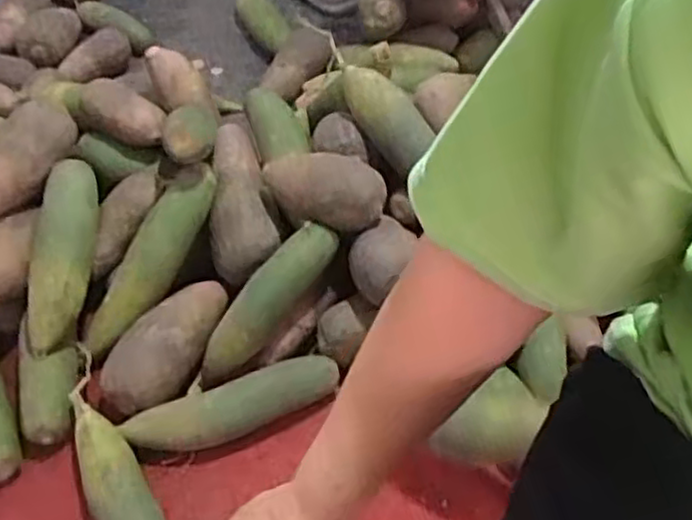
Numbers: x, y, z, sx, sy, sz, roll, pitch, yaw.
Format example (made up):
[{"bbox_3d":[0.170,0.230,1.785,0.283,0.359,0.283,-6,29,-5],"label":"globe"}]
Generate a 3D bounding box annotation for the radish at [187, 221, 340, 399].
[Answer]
[{"bbox_3d":[-0.089,0.047,0.735,0.044,0.055,0.207,38,88,29],"label":"radish"}]

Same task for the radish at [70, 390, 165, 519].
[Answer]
[{"bbox_3d":[-0.210,0.203,0.662,0.050,0.063,0.191,-25,52,-22],"label":"radish"}]

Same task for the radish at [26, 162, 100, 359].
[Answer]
[{"bbox_3d":[-0.287,-0.006,0.753,0.052,0.054,0.204,5,79,3],"label":"radish"}]

